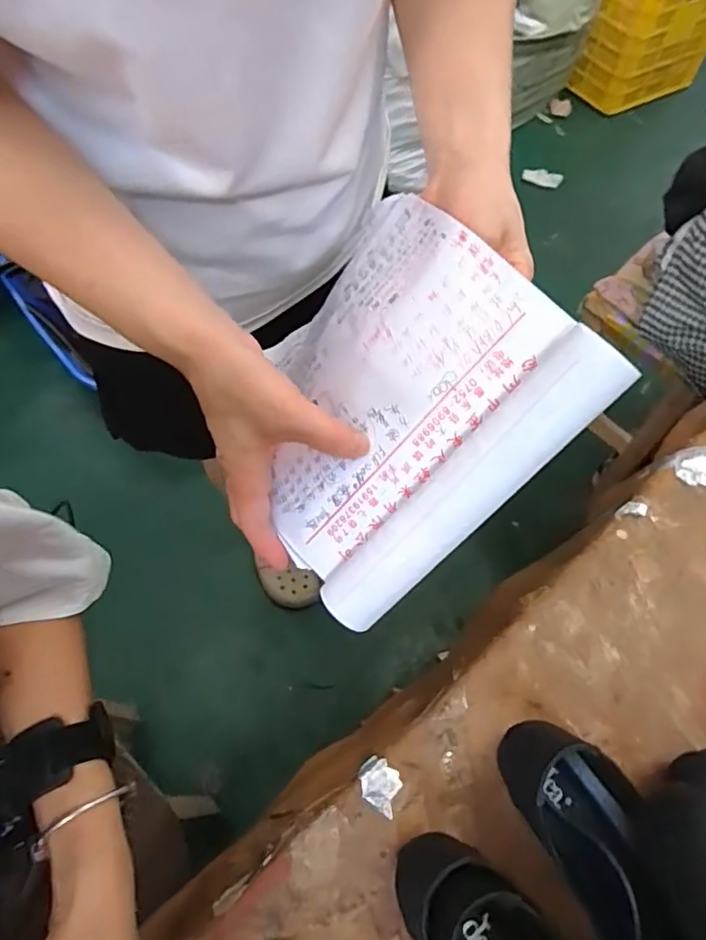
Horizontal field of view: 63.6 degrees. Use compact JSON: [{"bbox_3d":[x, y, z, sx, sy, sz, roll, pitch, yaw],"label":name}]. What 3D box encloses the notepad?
[{"bbox_3d":[0.015,-0.045,0.354,0.205,0.033,0.204,-48,60,20],"label":"notepad"}]

